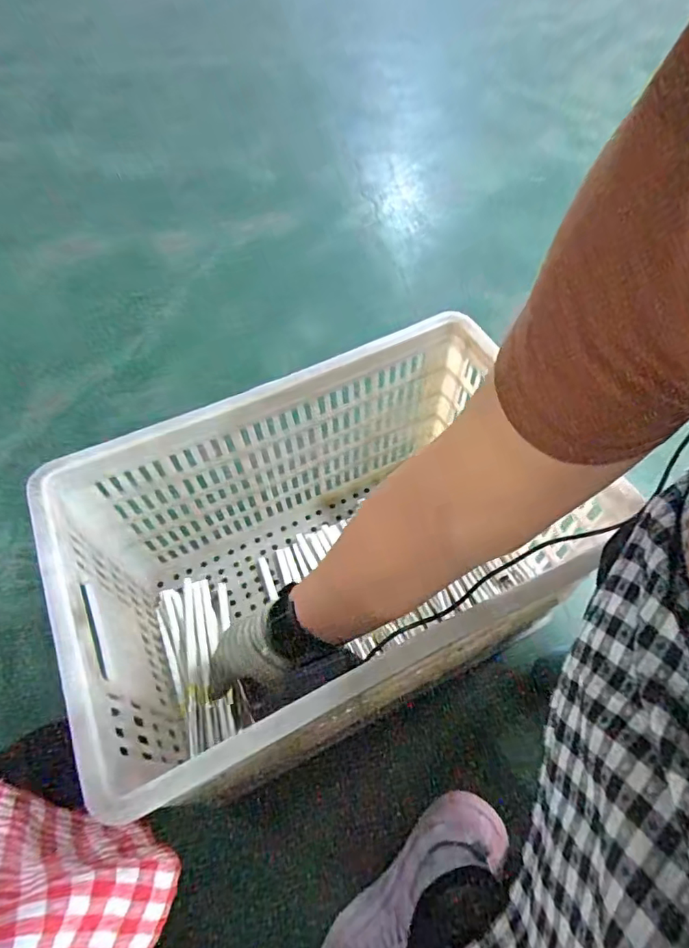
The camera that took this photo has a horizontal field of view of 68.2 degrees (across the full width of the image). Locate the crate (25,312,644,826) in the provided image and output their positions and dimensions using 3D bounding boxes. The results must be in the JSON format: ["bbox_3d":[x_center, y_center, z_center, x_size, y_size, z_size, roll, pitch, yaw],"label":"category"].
[{"bbox_3d":[-0.014,0.083,0.541,0.462,0.261,0.325,-24,54,-13],"label":"crate"}]

